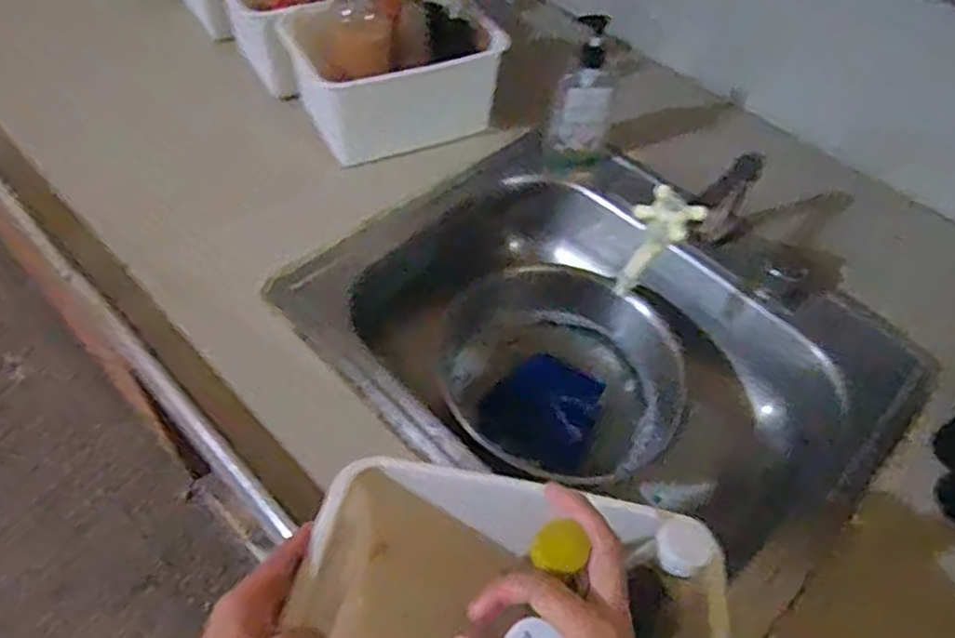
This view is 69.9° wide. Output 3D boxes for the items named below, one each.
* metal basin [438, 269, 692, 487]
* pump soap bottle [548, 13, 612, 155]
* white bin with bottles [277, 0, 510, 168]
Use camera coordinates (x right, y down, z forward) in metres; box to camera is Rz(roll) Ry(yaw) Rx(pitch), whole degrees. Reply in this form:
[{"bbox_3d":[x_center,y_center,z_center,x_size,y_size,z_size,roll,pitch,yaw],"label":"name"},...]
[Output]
[{"bbox_3d":[0.095,0.066,0.854,0.289,0.092,0.309,-31,61,-26],"label":"metal basin"},{"bbox_3d":[0.144,-0.307,0.926,0.082,0.181,0.066,19,53,9],"label":"pump soap bottle"},{"bbox_3d":[-0.110,-0.356,0.935,0.279,0.190,0.166,-18,56,-18],"label":"white bin with bottles"}]

